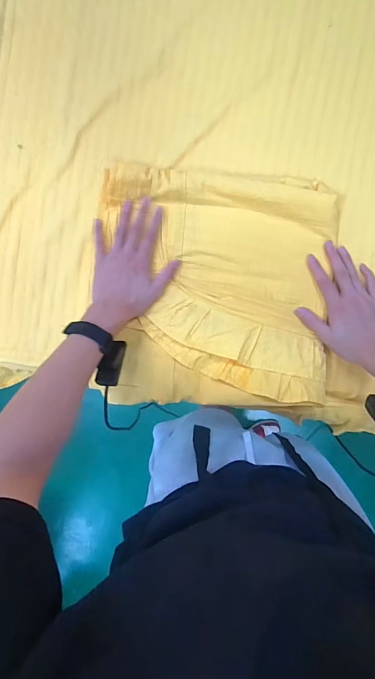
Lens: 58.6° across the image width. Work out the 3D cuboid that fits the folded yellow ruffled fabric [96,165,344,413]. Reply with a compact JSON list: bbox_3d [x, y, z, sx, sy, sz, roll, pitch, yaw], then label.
[{"bbox_3d":[0.044,-0.076,0.507,0.340,0.053,0.346,1,96,2],"label":"folded yellow ruffled fabric"}]

